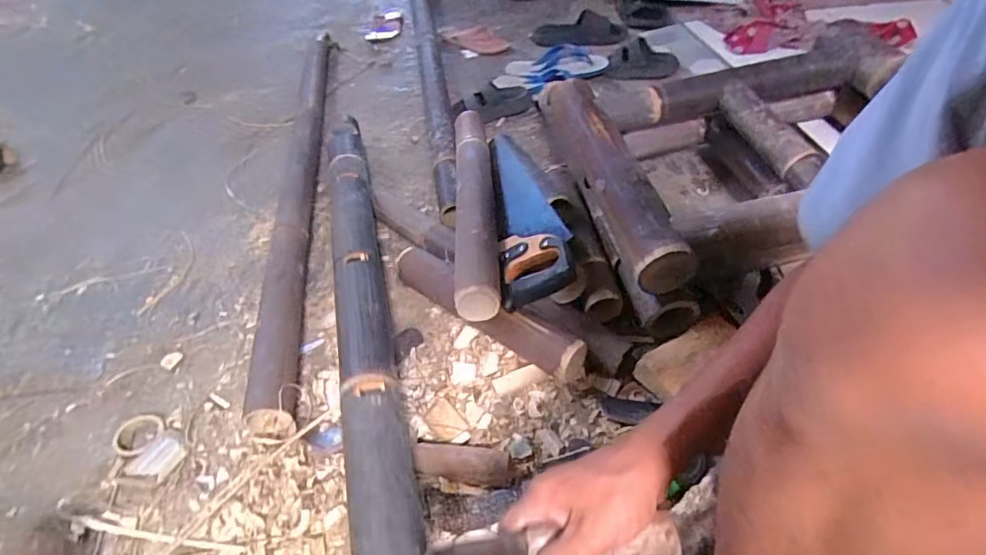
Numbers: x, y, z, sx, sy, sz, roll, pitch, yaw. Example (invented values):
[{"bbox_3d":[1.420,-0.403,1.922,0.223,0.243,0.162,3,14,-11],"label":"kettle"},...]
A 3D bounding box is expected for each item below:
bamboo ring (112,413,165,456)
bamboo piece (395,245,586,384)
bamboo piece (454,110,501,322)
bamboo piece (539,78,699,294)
[{"bbox_3d":[-0.450,0.199,0.656,0.060,0.010,0.056,-1,44,1],"label":"bamboo ring"},{"bbox_3d":[-0.021,0.047,0.758,0.338,0.080,0.064,27,51,26],"label":"bamboo piece"},{"bbox_3d":[-0.034,-0.130,0.861,0.063,0.074,0.529,-3,45,-2],"label":"bamboo piece"},{"bbox_3d":[0.180,-0.170,0.831,0.089,0.101,0.487,-10,46,-8],"label":"bamboo piece"}]

